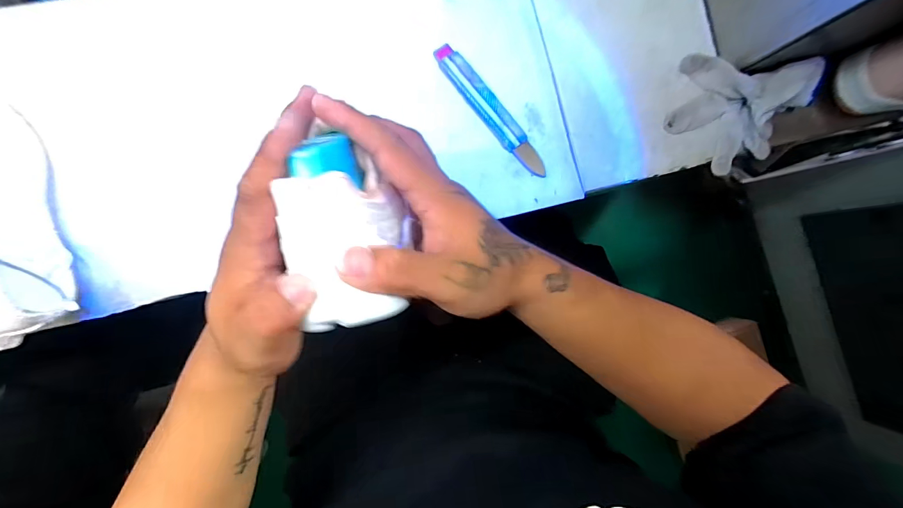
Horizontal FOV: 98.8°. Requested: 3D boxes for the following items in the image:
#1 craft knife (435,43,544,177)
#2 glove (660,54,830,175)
[{"bbox_3d":[0.041,-0.146,0.401,0.026,0.014,0.163,-40,95,-5],"label":"craft knife"},{"bbox_3d":[0.324,-0.154,0.428,0.165,0.035,0.118,0,90,-7],"label":"glove"}]

